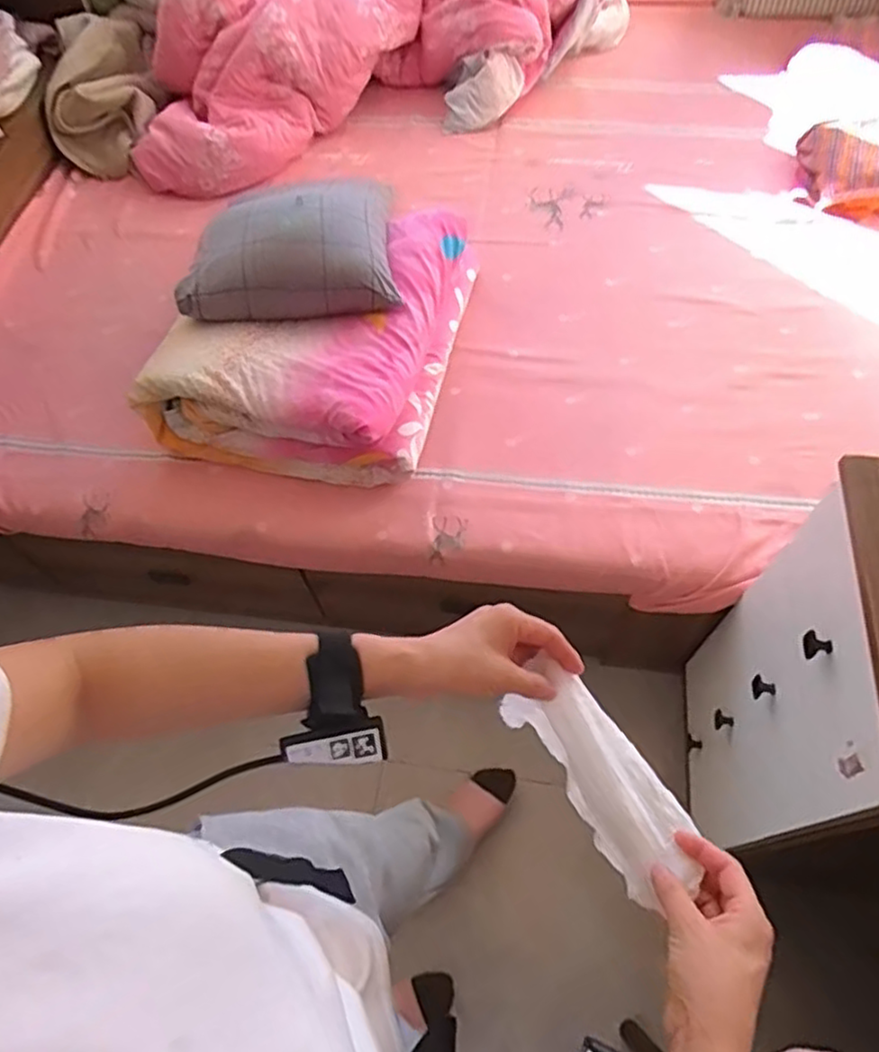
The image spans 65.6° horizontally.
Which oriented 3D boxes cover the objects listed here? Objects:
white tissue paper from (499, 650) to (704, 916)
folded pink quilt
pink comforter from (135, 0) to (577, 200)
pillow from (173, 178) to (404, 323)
[{"bbox_3d":[0.121,0.192,0.533,0.060,0.119,0.173,-32,63,-13],"label":"white tissue paper"},{"bbox_3d":[-0.224,-0.357,1.239,0.485,0.184,0.530,10,62,10],"label":"folded pink quilt"},{"bbox_3d":[-0.220,-1.180,1.576,1.060,0.418,0.384,-23,62,-9],"label":"pink comforter"},{"bbox_3d":[-0.264,-0.496,1.182,0.363,0.105,0.291,-6,60,1],"label":"pillow"}]

